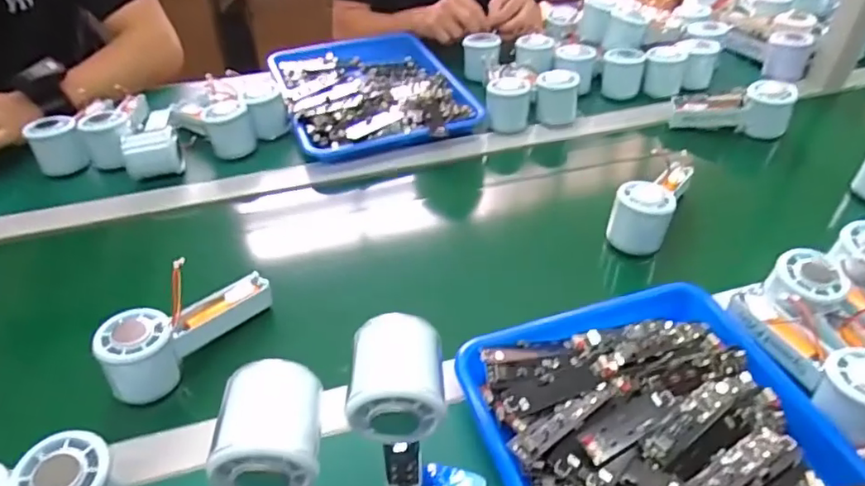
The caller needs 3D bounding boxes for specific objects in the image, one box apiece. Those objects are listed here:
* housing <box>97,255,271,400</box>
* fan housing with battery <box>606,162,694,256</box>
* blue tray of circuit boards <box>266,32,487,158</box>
[{"bbox_3d":[-0.221,0.070,0.515,0.047,0.077,0.156,25,36,27],"label":"housing"},{"bbox_3d":[0.240,-0.048,0.633,0.058,0.063,0.115,22,47,24],"label":"fan housing with battery"},{"bbox_3d":[-0.094,-0.233,0.851,0.249,0.044,0.334,-15,43,-14],"label":"blue tray of circuit boards"}]

